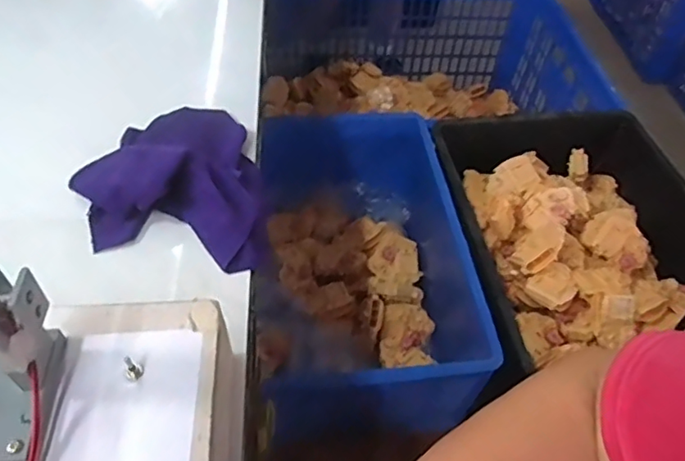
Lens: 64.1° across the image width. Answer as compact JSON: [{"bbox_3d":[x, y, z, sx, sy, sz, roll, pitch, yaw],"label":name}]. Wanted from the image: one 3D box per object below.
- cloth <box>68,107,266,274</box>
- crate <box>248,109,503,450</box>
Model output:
[{"bbox_3d":[-0.142,-0.044,0.457,0.142,0.040,0.179,-8,51,-11],"label":"cloth"},{"bbox_3d":[0.028,0.049,0.941,0.359,0.199,0.543,0,50,-4],"label":"crate"}]

